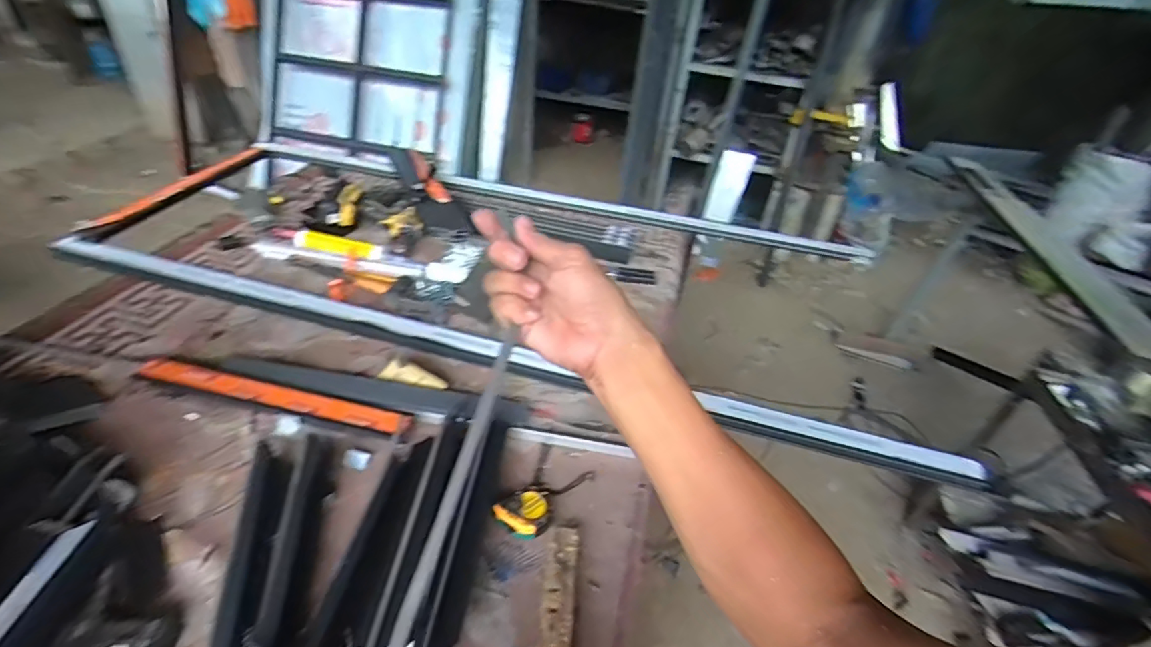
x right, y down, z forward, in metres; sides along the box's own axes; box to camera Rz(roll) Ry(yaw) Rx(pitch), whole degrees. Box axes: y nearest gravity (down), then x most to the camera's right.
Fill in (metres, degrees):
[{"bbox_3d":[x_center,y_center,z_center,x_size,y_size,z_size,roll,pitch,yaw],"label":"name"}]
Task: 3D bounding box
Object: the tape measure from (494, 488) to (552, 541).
[{"bbox_3d":[-0.072,0.281,0.790,0.075,0.041,0.074,28,41,27],"label":"tape measure"}]

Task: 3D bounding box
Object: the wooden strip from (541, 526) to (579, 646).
[{"bbox_3d":[-0.024,0.386,0.663,0.040,0.040,0.267,6,36,0],"label":"wooden strip"}]

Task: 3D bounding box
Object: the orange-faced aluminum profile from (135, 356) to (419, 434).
[{"bbox_3d":[-0.496,0.125,0.877,0.462,0.046,0.035,10,36,5],"label":"orange-faced aluminum profile"}]

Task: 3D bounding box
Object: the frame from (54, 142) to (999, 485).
[{"bbox_3d":[-0.100,-0.197,1.361,1.892,0.091,0.907,13,40,6],"label":"frame"}]

